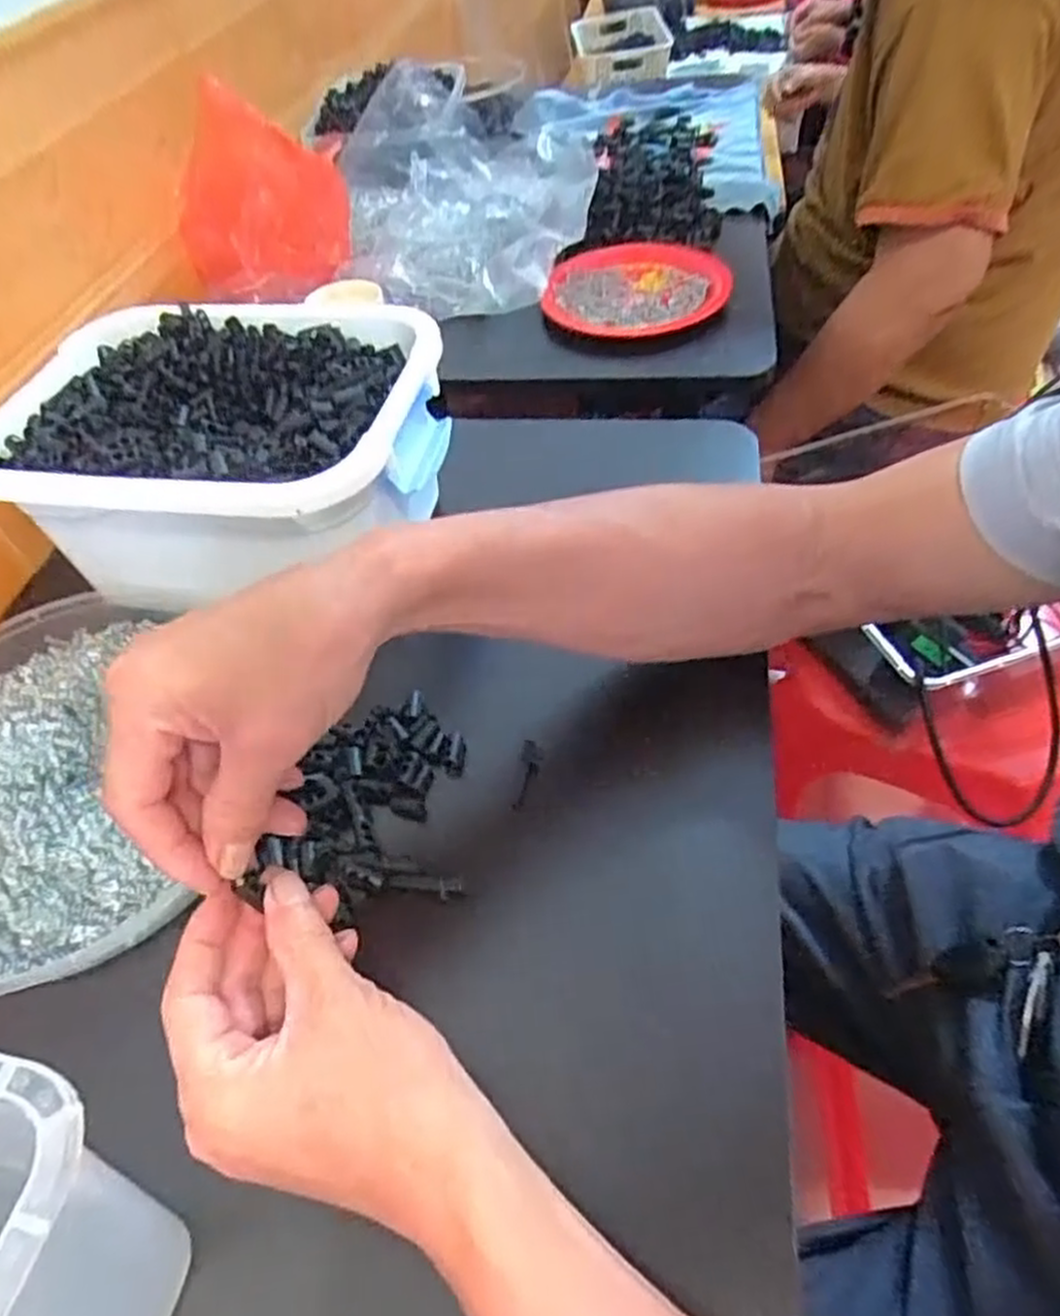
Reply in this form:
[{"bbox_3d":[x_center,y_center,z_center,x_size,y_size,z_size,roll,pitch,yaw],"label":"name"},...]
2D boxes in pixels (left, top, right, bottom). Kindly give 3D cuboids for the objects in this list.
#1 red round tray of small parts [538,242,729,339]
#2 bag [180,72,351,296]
[{"bbox_3d":[0.101,-0.344,0.702,0.154,0.022,0.162,4,51,10],"label":"red round tray of small parts"},{"bbox_3d":[-0.231,-0.390,0.648,0.119,0.143,0.083,8,52,13],"label":"bag"}]

